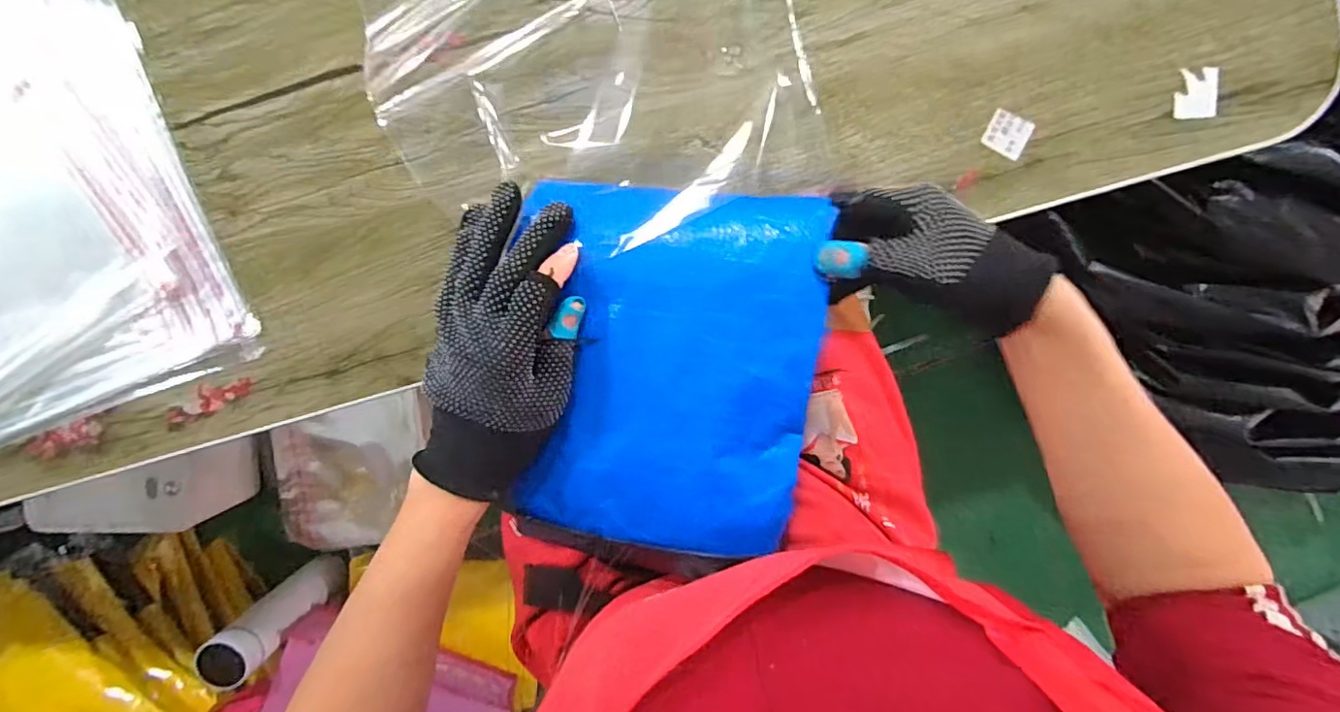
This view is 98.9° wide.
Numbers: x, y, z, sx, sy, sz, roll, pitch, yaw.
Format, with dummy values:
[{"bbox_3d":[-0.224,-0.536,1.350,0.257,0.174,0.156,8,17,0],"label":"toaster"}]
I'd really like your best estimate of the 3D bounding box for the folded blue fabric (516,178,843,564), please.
[{"bbox_3d":[0.000,0.014,0.342,0.163,0.032,0.219,5,96,-2],"label":"folded blue fabric"}]

